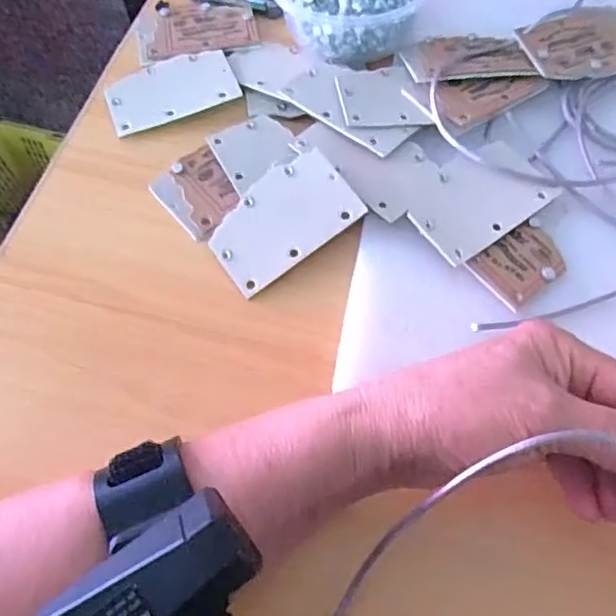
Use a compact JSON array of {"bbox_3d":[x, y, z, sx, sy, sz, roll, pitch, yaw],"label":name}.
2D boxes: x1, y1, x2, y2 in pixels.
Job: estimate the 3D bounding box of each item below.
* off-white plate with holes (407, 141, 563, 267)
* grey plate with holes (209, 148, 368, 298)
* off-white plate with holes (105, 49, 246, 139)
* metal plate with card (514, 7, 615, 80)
[{"bbox_3d":[0.099,-0.065,0.358,0.088,0.006,0.054,-34,68,-16],"label":"off-white plate with holes"},{"bbox_3d":[-0.014,-0.050,0.355,0.083,0.004,0.052,-36,75,-2],"label":"grey plate with holes"},{"bbox_3d":[-0.091,-0.147,0.414,0.084,0.004,0.051,-21,64,-7],"label":"off-white plate with holes"},{"bbox_3d":[0.181,-0.174,0.405,0.081,0.012,0.051,-13,64,-7],"label":"metal plate with card"}]

